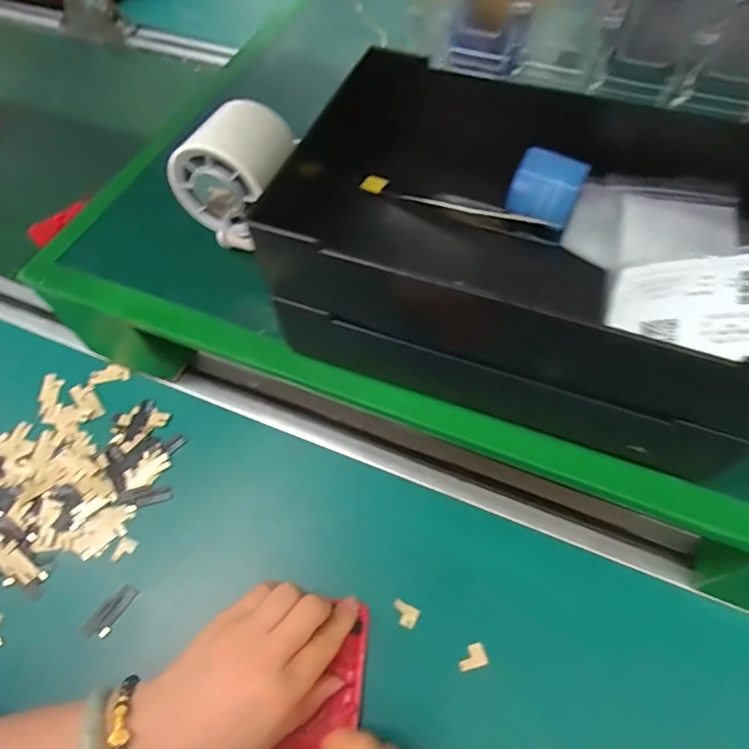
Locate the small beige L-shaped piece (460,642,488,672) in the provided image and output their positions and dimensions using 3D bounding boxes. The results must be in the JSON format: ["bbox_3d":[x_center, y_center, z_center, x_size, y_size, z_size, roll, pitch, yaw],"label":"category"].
[{"bbox_3d":[0.064,0.186,0.339,0.020,0.005,0.012,-15,60,-6],"label":"small beige L-shaped piece"}]

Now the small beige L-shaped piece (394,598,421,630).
[{"bbox_3d":[0.020,0.163,0.352,0.018,0.006,0.014,24,64,15],"label":"small beige L-shaped piece"}]

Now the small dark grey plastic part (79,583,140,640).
[{"bbox_3d":[-0.186,0.168,0.365,0.017,0.005,0.040,35,61,7],"label":"small dark grey plastic part"}]

